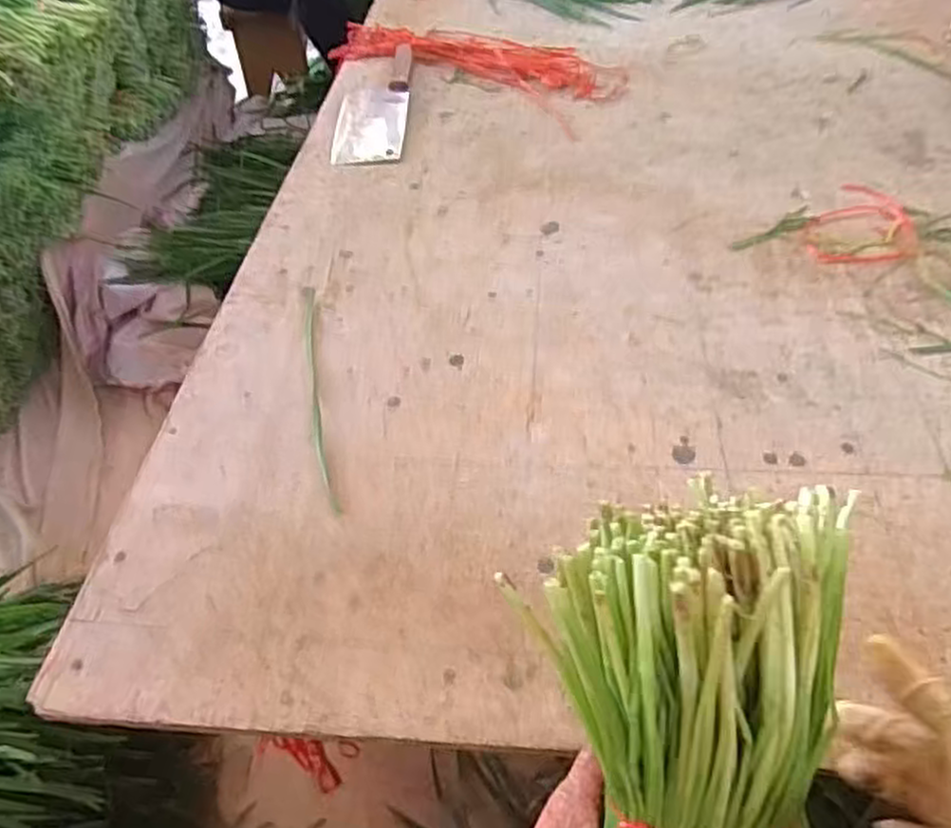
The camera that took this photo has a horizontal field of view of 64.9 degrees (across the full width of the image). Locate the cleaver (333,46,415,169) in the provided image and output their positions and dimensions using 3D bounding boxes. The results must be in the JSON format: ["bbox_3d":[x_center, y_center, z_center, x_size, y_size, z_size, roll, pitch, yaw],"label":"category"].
[{"bbox_3d":[-0.132,-0.409,0.985,0.086,0.015,0.294,-4,48,3],"label":"cleaver"}]

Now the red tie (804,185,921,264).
[{"bbox_3d":[0.385,-0.195,0.755,0.106,0.006,0.135,2,49,8],"label":"red tie"}]

